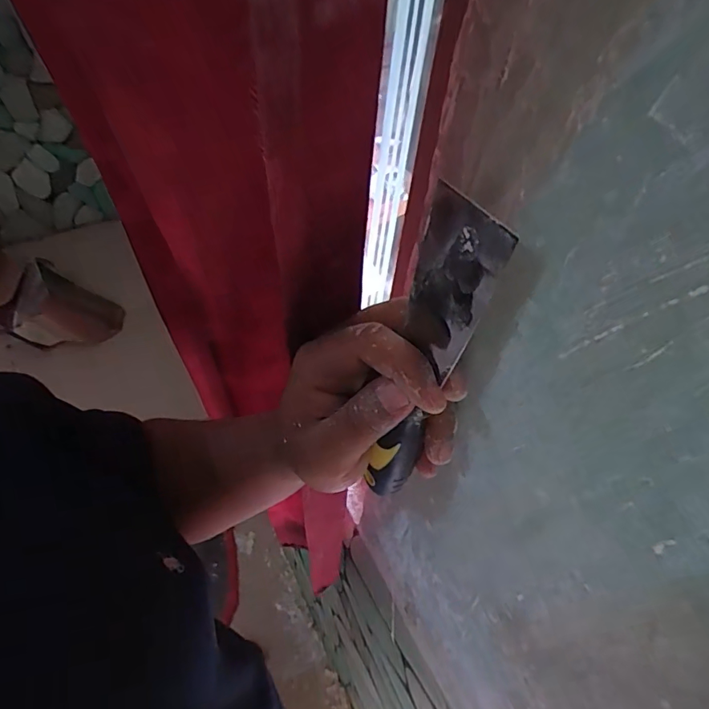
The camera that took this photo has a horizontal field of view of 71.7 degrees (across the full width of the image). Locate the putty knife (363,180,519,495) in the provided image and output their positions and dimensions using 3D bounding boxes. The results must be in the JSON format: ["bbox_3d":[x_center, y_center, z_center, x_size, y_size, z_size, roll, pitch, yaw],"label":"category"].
[{"bbox_3d":[0.026,0.015,0.222,0.011,0.181,0.036,-25,54,-31],"label":"putty knife"}]

